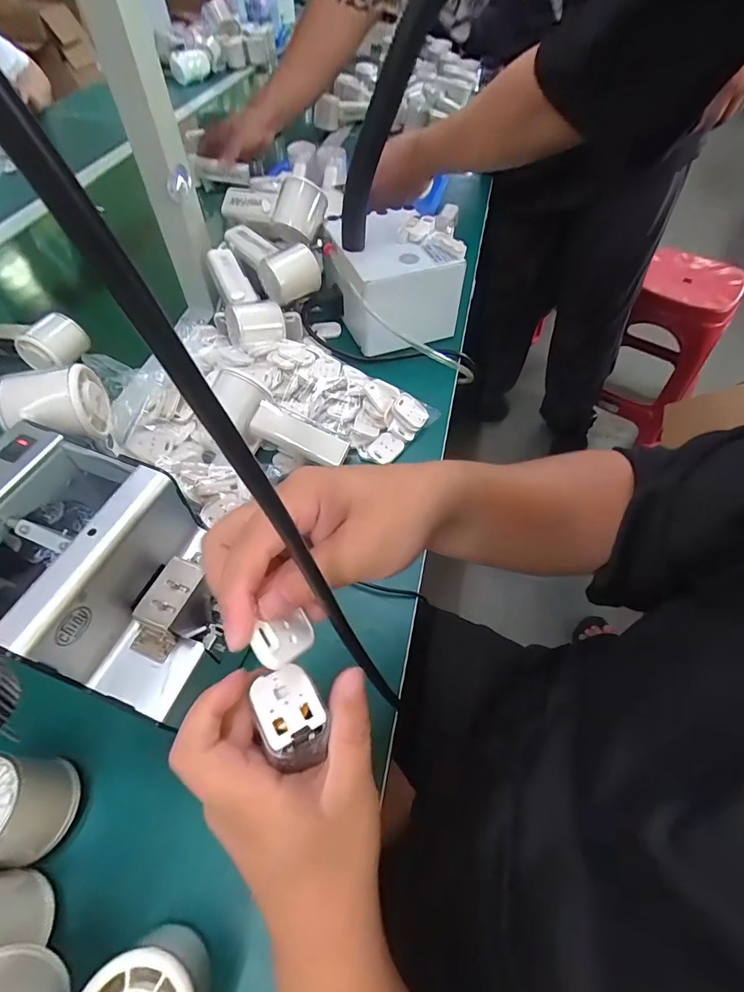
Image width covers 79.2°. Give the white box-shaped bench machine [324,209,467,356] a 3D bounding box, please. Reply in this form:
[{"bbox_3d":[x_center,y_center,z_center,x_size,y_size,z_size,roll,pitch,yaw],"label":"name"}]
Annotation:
[{"bbox_3d":[0.026,-0.282,0.584,0.147,0.089,0.172,-13,55,-9],"label":"white box-shaped bench machine"}]

